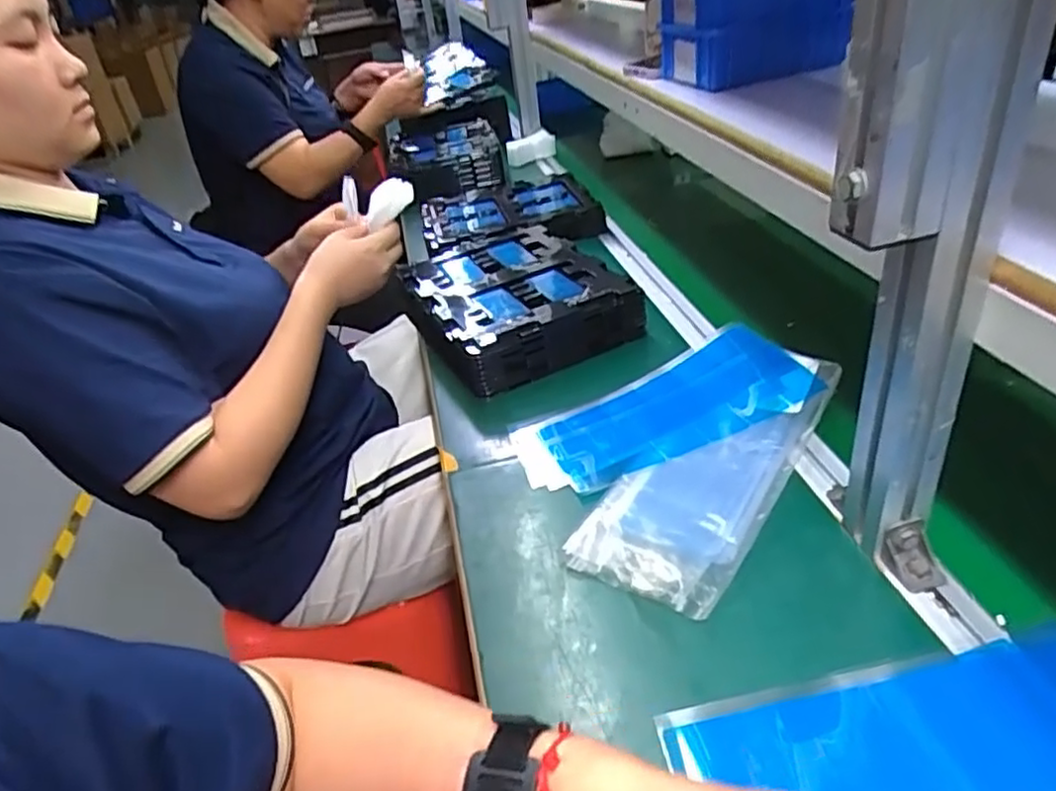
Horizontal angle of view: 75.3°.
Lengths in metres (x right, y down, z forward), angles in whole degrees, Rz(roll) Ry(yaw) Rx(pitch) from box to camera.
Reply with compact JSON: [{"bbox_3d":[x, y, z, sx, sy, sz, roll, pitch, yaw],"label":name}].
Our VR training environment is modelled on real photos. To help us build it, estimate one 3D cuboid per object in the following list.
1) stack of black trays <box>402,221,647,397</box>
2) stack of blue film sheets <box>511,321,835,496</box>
[{"bbox_3d":[-0.019,-0.115,0.836,0.224,0.074,0.247,-21,37,-18],"label":"stack of black trays"},{"bbox_3d":[0.129,0.010,0.659,0.282,0.032,0.136,-18,36,-14],"label":"stack of blue film sheets"}]

